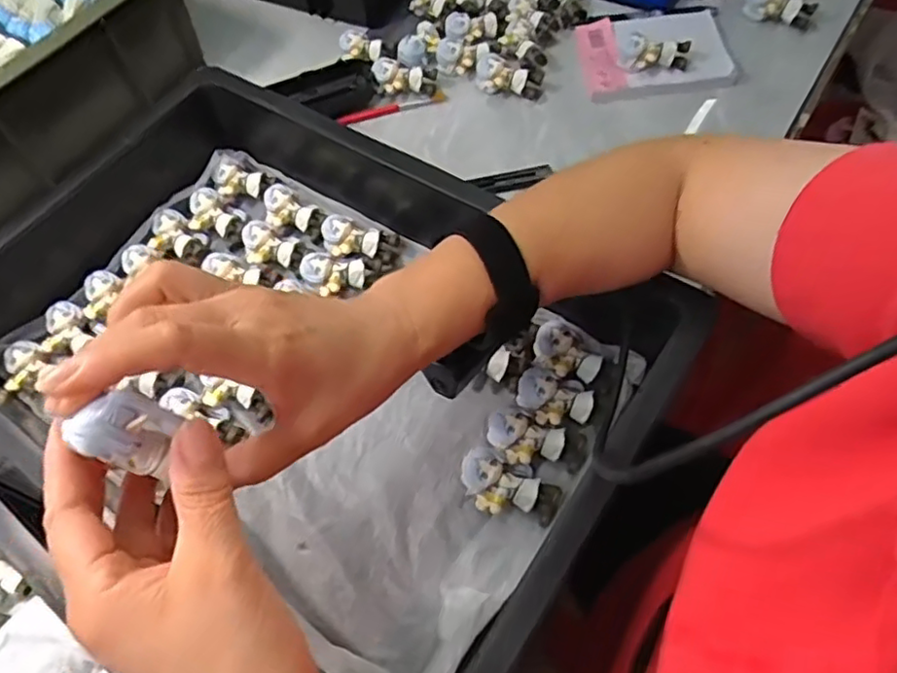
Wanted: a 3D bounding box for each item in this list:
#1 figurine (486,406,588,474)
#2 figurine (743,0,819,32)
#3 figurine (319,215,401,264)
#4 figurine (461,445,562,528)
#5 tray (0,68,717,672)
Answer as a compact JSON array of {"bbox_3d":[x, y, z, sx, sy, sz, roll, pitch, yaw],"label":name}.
[{"bbox_3d":[0.057,0.070,0.417,0.063,0.017,0.033,16,62,8],"label":"figurine"},{"bbox_3d":[0.298,-0.298,0.574,0.060,0.022,0.027,22,65,16],"label":"figurine"},{"bbox_3d":[-0.075,-0.078,0.519,0.059,0.020,0.034,24,63,12],"label":"figurine"},{"bbox_3d":[0.039,0.096,0.409,0.063,0.019,0.039,15,61,7],"label":"figurine"},{"bbox_3d":[-0.118,-0.005,0.444,0.462,0.104,0.310,32,65,16],"label":"tray"}]

